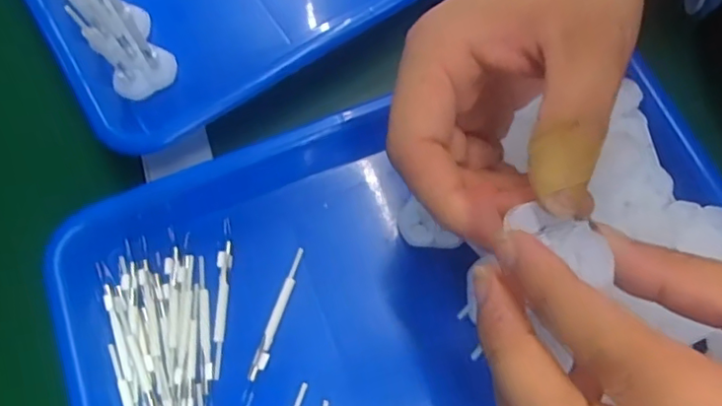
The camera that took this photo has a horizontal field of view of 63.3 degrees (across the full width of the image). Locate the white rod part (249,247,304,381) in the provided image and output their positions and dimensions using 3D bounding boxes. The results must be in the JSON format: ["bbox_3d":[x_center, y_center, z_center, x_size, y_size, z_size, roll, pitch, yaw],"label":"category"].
[{"bbox_3d":[-0.043,0.055,0.299,0.007,0.004,0.069,13,71,8],"label":"white rod part"}]

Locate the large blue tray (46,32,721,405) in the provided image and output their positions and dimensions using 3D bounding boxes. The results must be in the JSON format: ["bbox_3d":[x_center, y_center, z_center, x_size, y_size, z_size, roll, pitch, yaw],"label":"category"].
[{"bbox_3d":[0.026,0.069,0.285,0.334,0.035,0.247,-19,69,-6],"label":"large blue tray"}]

